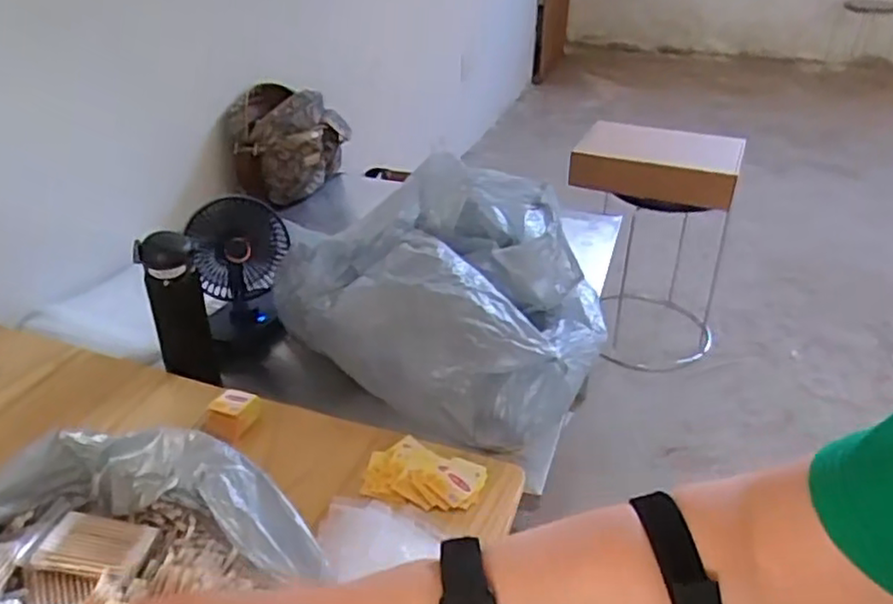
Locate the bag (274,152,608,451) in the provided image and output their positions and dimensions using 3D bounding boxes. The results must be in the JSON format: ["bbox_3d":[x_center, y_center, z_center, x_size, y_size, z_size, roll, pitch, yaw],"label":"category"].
[{"bbox_3d":[-0.005,-0.019,0.929,0.422,0.221,0.377,13,34,19],"label":"bag"}]

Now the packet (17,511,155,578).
[{"bbox_3d":[-0.269,0.183,0.515,0.083,0.011,0.055,14,28,-2],"label":"packet"}]

